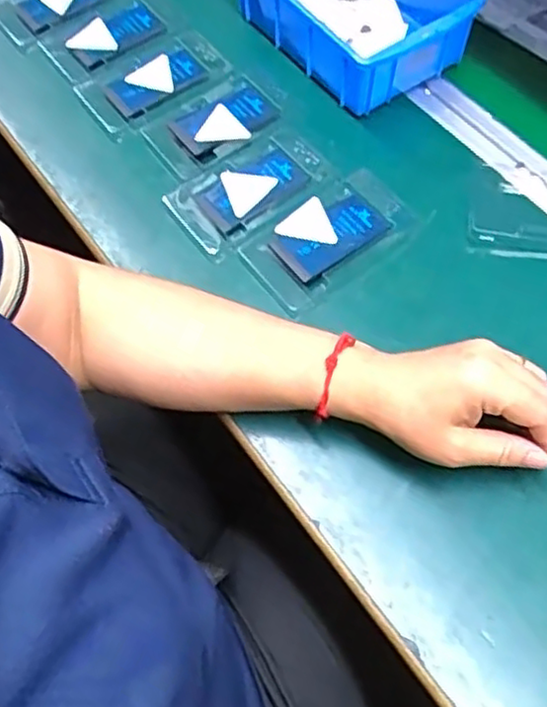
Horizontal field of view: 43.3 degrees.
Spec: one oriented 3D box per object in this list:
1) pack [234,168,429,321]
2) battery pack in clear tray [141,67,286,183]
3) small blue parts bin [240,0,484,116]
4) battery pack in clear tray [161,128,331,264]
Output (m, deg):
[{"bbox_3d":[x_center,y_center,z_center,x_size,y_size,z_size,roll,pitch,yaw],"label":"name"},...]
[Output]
[{"bbox_3d":[0.043,-0.093,0.535,0.130,0.013,0.083,-37,67,-14],"label":"pack"},{"bbox_3d":[-0.049,-0.203,0.600,0.121,0.015,0.078,-35,67,-13],"label":"battery pack in clear tray"},{"bbox_3d":[0.072,-0.323,0.622,0.147,0.059,0.210,-34,67,-13],"label":"small blue parts bin"},{"bbox_3d":[-0.018,-0.134,0.565,0.126,0.011,0.077,-34,67,-13],"label":"battery pack in clear tray"}]

